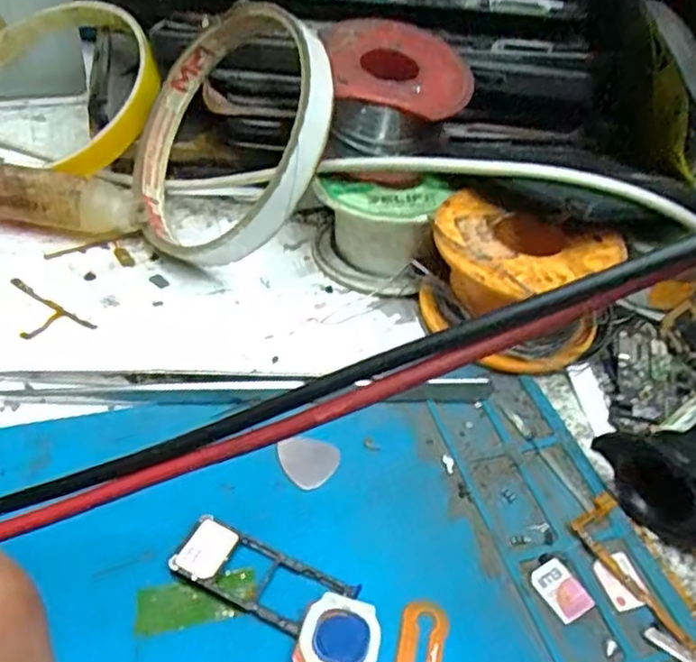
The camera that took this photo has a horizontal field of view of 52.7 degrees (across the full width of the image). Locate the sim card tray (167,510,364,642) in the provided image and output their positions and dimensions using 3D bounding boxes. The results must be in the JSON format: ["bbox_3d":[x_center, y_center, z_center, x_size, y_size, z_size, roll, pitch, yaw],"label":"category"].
[{"bbox_3d":[-0.018,0.052,0.148,0.038,0.004,0.015,19,45,16],"label":"sim card tray"}]

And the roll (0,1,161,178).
[{"bbox_3d":[-0.109,-0.092,0.267,0.087,0.022,0.077,15,71,20],"label":"roll"}]

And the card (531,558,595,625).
[{"bbox_3d":[0.046,0.056,0.152,0.009,0.004,0.012,-23,53,-21],"label":"card"}]

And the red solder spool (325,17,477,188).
[{"bbox_3d":[0.015,-0.073,0.221,0.043,0.034,0.047,2,43,-2],"label":"red solder spool"}]

